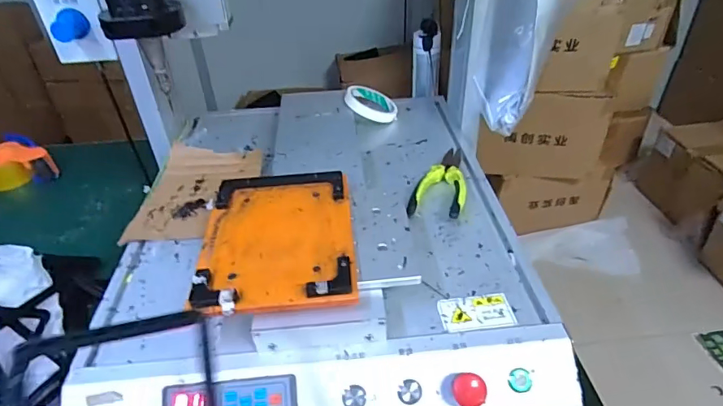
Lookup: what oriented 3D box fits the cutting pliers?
[{"bbox_3d":[0.112,-0.032,0.614,0.063,0.024,0.156,11,39,17],"label":"cutting pliers"}]

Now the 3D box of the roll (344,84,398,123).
[{"bbox_3d":[0.016,-0.168,0.772,0.086,0.015,0.086,11,45,-12],"label":"roll"}]

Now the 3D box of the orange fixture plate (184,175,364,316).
[{"bbox_3d":[-0.085,0.030,0.479,0.149,0.015,0.197,-5,37,-3],"label":"orange fixture plate"}]

